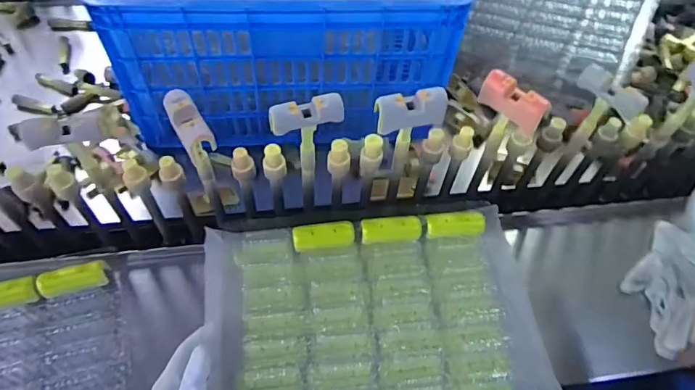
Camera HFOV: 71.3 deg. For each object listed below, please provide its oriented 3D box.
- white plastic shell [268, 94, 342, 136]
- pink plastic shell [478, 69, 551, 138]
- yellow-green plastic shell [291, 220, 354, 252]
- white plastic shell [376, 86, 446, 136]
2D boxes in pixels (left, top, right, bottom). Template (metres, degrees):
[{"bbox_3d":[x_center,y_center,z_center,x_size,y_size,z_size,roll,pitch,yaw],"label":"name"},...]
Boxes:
[{"bbox_3d":[-0.042,-0.085,0.499,0.077,0.025,0.024,-13,59,-12],"label":"white plastic shell"},{"bbox_3d":[0.183,-0.103,0.536,0.075,0.038,0.025,36,61,18],"label":"pink plastic shell"},{"bbox_3d":[-0.029,0.051,0.613,0.077,0.021,0.028,-7,57,-9],"label":"yellow-green plastic shell"},{"bbox_3d":[0.067,-0.092,0.516,0.074,0.042,0.023,-8,58,-9],"label":"white plastic shell"}]

